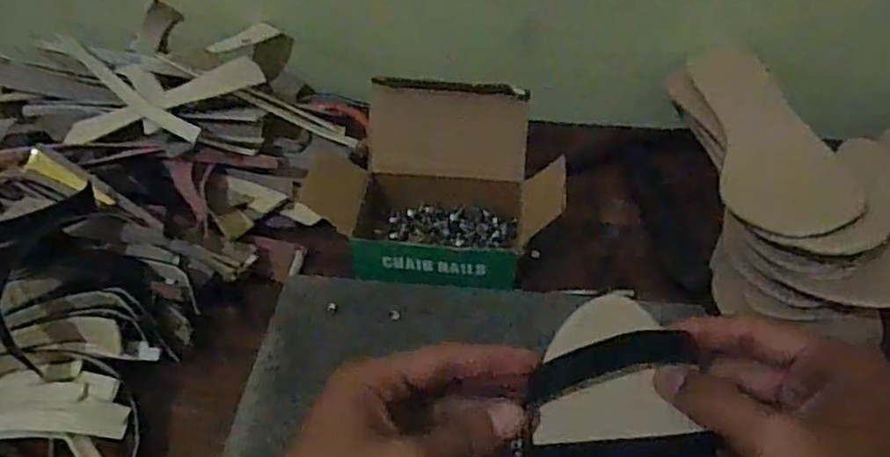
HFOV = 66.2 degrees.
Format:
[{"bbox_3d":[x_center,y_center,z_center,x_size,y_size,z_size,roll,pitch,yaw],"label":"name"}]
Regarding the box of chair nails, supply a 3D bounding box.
[{"bbox_3d":[-0.016,-0.036,0.501,0.168,0.080,0.126,4,49,4],"label":"box of chair nails"}]

